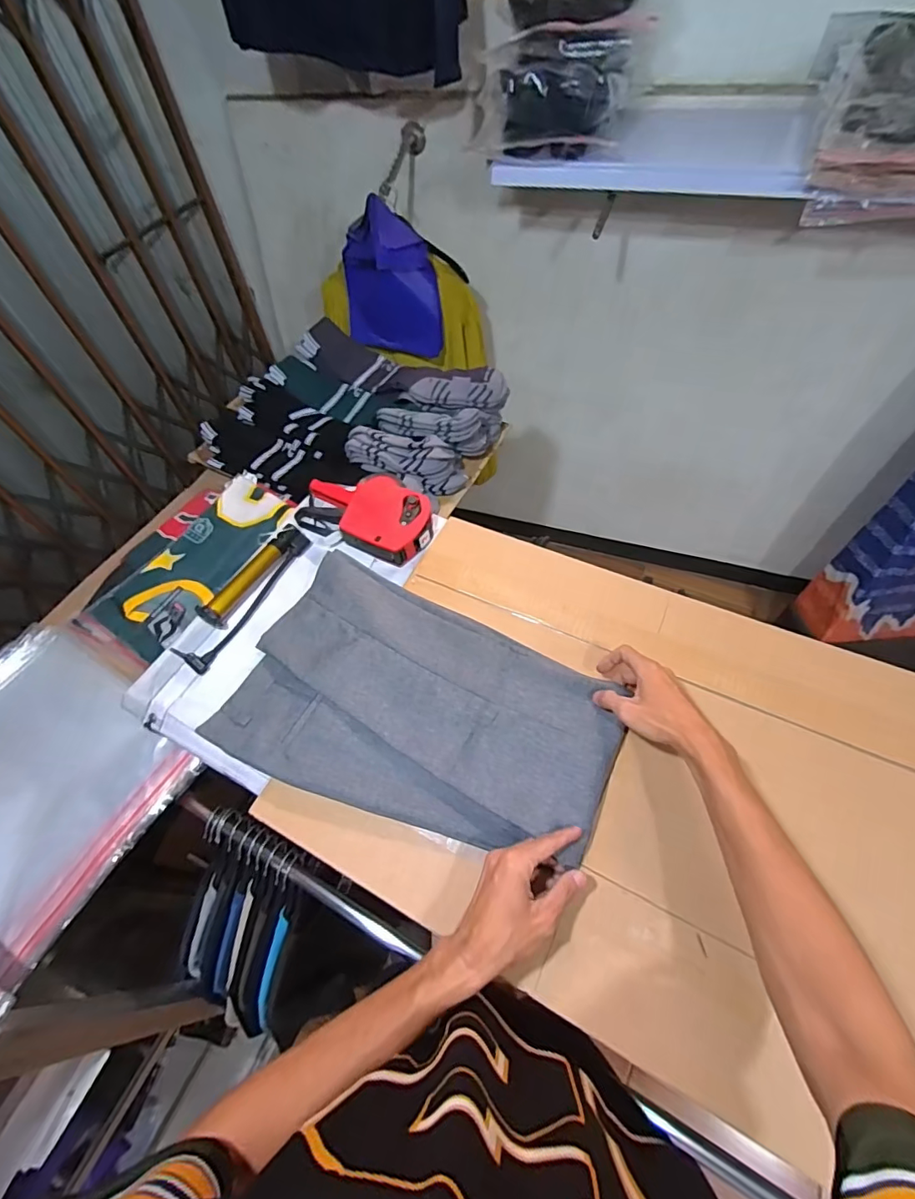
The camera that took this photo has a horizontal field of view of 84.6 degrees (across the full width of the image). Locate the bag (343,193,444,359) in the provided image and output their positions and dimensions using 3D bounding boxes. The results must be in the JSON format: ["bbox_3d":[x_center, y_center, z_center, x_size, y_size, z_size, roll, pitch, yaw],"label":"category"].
[{"bbox_3d":[-0.169,-0.782,1.261,0.231,0.347,0.096,-10,58,-2],"label":"bag"}]

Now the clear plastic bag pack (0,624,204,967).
[{"bbox_3d":[-0.623,0.235,0.739,0.453,0.038,0.323,24,63,18],"label":"clear plastic bag pack"}]

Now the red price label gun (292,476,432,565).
[{"bbox_3d":[-0.146,-0.144,0.813,0.224,0.038,0.125,22,62,17],"label":"red price label gun"}]

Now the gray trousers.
[{"bbox_3d":[-0.053,0.134,0.629,0.470,0.037,0.283,22,62,17],"label":"gray trousers"}]

